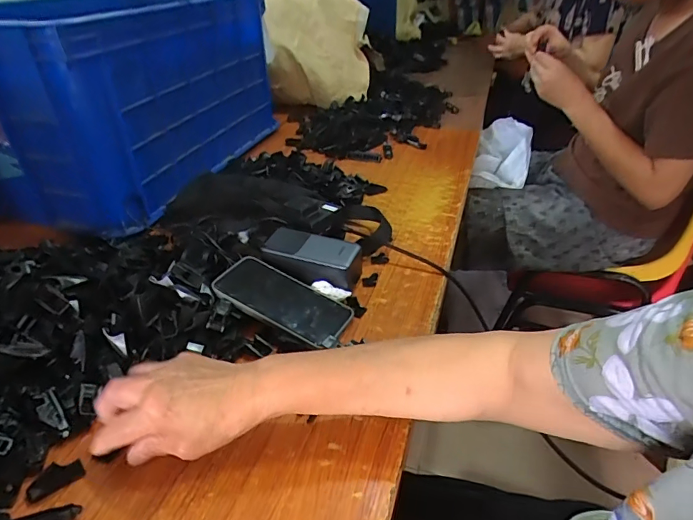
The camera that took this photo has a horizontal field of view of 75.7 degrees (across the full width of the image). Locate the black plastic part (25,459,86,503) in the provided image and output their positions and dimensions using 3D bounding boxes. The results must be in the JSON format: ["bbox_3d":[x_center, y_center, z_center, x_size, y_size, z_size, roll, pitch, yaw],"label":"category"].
[{"bbox_3d":[-0.245,0.184,0.375,0.041,0.007,0.022,-23,40,-29],"label":"black plastic part"}]

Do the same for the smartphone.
[{"bbox_3d":[-0.077,0.047,0.540,0.165,0.009,0.086,22,37,11],"label":"smartphone"}]

